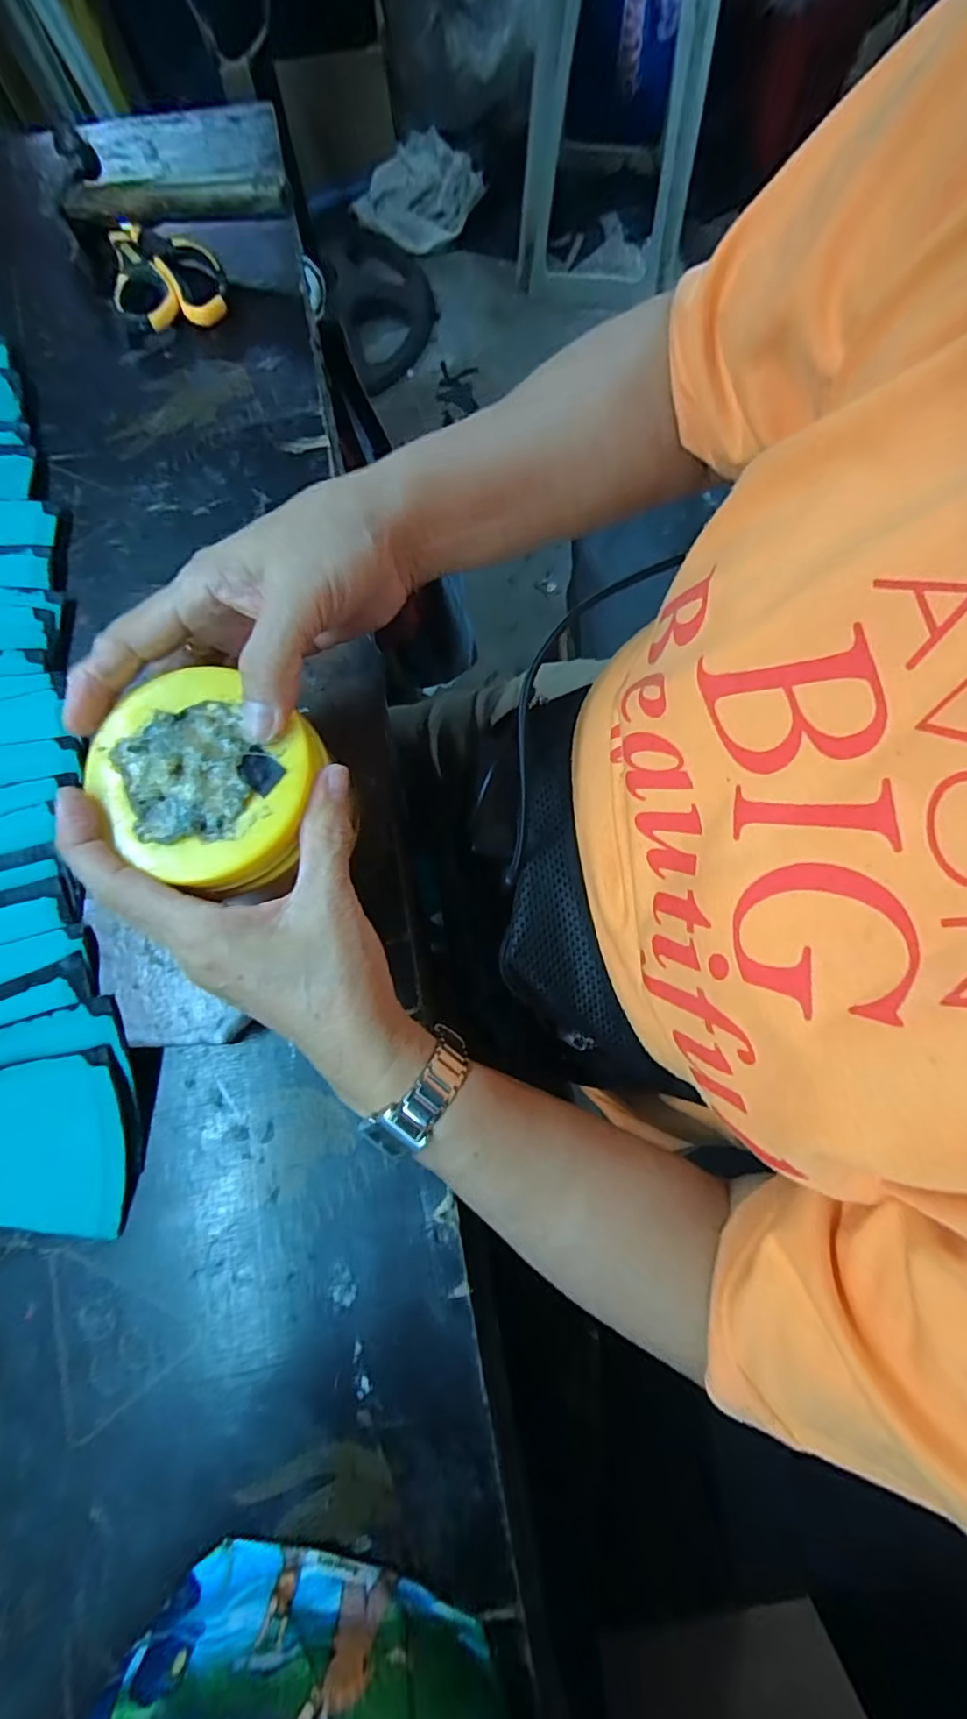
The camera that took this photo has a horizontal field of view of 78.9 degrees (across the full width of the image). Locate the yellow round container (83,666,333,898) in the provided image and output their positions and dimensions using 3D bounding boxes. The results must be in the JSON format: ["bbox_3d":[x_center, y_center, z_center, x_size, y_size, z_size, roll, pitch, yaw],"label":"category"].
[{"bbox_3d":[-0.115,-0.034,0.242,0.091,0.017,0.081,34,80,7],"label":"yellow round container"}]

